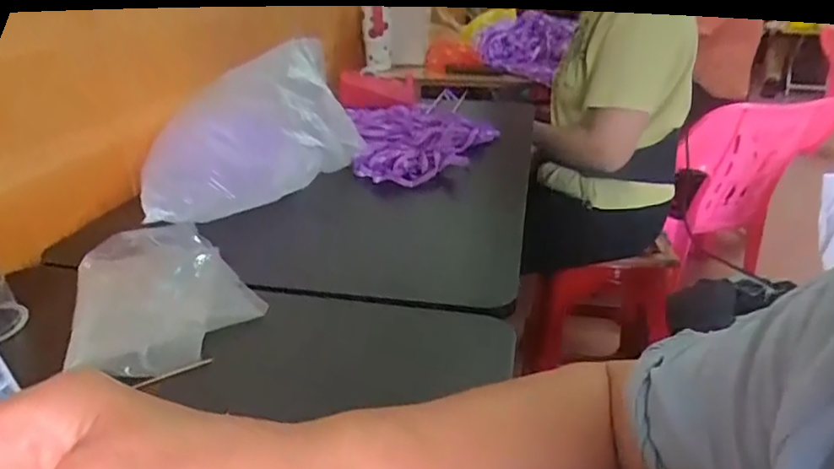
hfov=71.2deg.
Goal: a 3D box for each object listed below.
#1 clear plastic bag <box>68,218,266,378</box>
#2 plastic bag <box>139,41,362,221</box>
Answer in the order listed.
[{"bbox_3d":[-0.226,0.047,0.523,0.139,0.021,0.214,-11,28,-22],"label":"clear plastic bag"},{"bbox_3d":[-0.197,-0.126,0.714,0.142,0.150,0.319,21,33,37],"label":"plastic bag"}]

